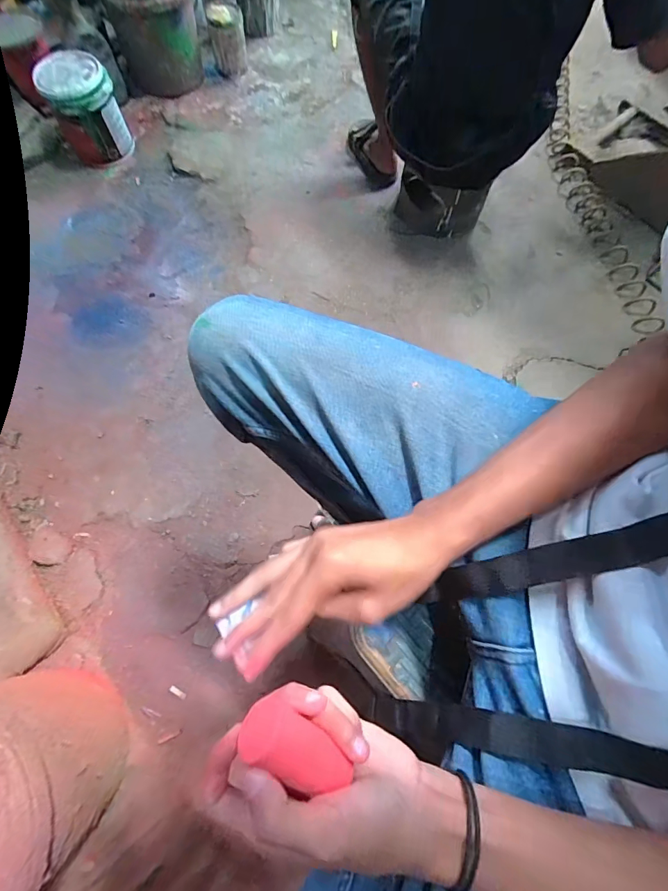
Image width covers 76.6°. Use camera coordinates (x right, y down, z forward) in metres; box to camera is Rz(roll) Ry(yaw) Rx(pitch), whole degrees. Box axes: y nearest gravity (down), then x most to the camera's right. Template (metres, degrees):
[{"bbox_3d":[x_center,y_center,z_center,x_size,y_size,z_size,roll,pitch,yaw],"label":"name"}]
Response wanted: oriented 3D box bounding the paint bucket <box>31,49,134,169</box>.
[{"bbox_3d":[-0.720,-0.979,1.231,0.185,0.222,0.211,-26,72,-10],"label":"paint bucket"}]

